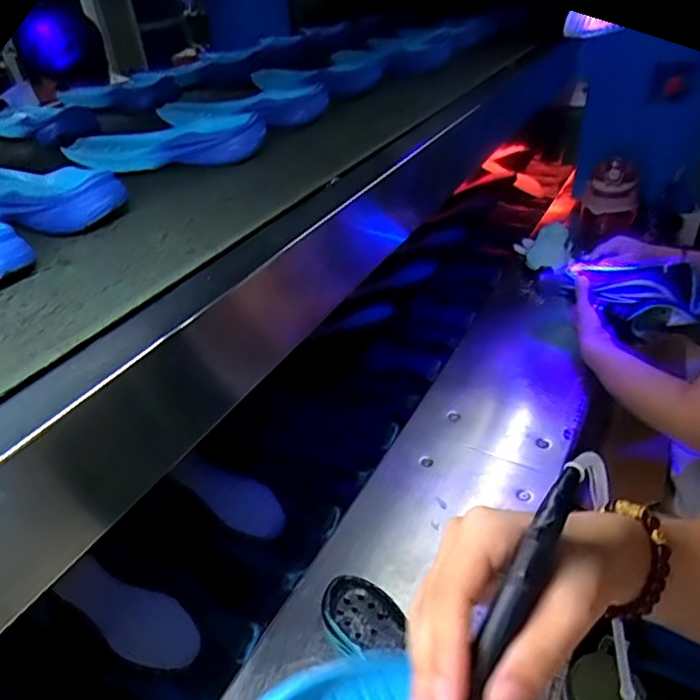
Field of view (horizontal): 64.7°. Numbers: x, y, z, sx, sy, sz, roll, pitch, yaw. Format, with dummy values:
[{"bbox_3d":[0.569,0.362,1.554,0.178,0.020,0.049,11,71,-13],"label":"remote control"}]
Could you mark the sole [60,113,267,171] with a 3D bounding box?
[{"bbox_3d":[-0.224,-0.246,0.672,0.245,0.043,0.086,-8,36,-1],"label":"sole"}]

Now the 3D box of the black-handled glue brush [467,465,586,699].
[{"bbox_3d":[0.053,0.116,0.211,0.011,0.017,0.173,22,63,32],"label":"black-handled glue brush"}]

